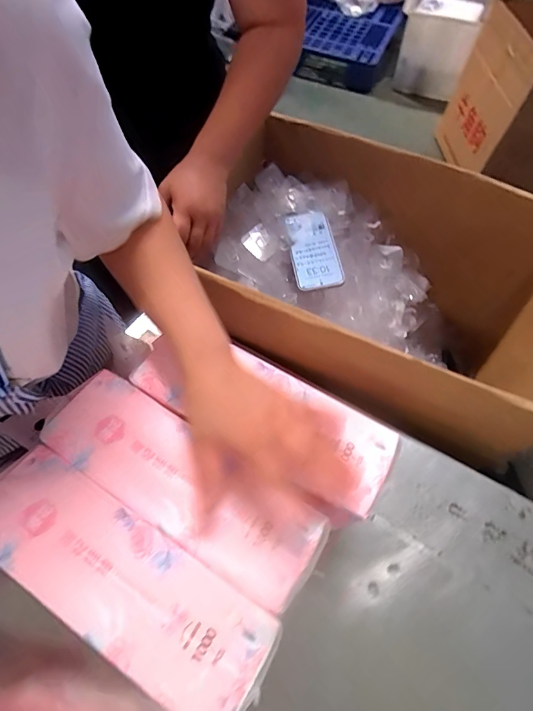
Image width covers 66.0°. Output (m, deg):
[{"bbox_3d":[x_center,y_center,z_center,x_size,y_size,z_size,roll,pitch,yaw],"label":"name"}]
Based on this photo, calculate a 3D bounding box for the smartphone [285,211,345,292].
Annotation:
[{"bbox_3d":[0.079,-0.180,0.700,0.077,0.015,0.156,-10,66,0],"label":"smartphone"}]

